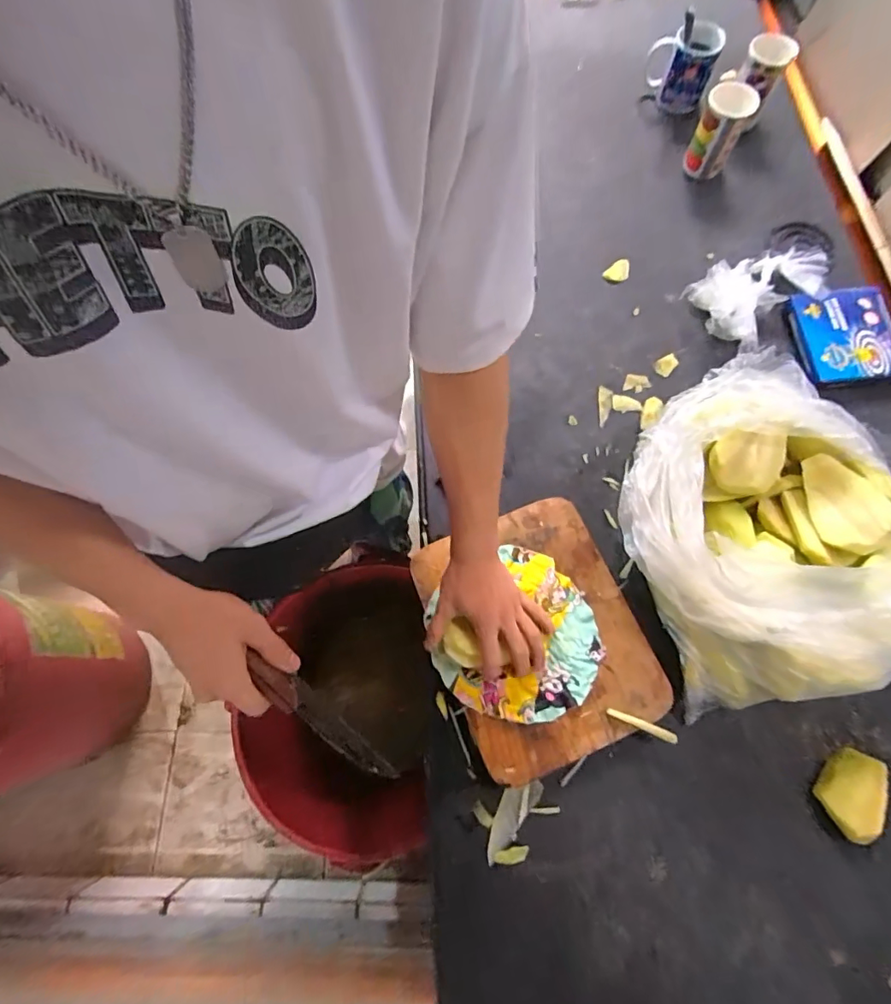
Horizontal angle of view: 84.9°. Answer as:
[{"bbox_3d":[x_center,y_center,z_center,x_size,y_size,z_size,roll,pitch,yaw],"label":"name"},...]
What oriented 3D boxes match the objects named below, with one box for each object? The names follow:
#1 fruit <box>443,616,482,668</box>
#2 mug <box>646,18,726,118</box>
[{"bbox_3d":[0.017,0.164,0.554,0.031,0.029,0.053,-23,72,-8],"label":"fruit"},{"bbox_3d":[0.423,-0.792,0.879,0.116,0.100,0.097,20,72,6],"label":"mug"}]

